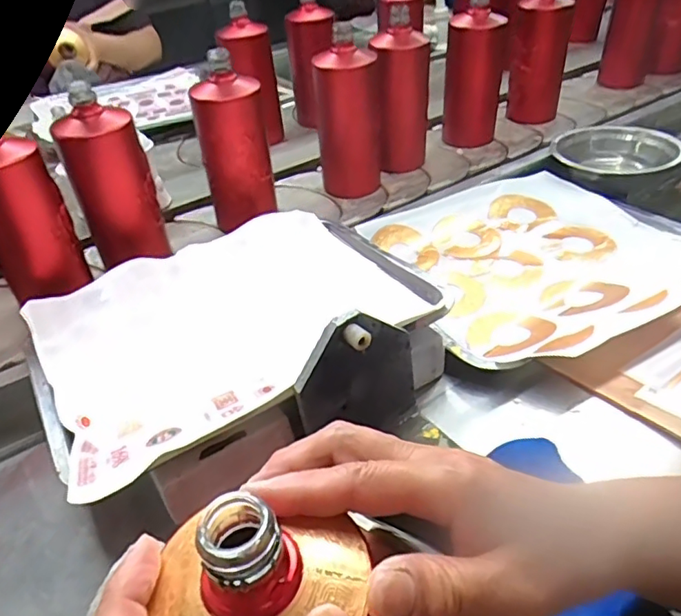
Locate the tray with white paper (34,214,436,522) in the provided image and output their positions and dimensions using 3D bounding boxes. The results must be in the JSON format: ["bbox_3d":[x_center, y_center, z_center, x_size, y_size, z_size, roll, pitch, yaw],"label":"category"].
[{"bbox_3d":[-0.098,0.004,0.510,0.338,0.118,0.316,-28,44,-26],"label":"tray with white paper"}]

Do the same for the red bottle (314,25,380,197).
[{"bbox_3d":[0.011,-0.258,0.749,0.073,0.206,0.067,-3,39,2],"label":"red bottle"}]

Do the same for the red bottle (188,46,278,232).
[{"bbox_3d":[-0.128,-0.187,0.687,0.081,0.205,0.071,-11,39,-9],"label":"red bottle"}]

